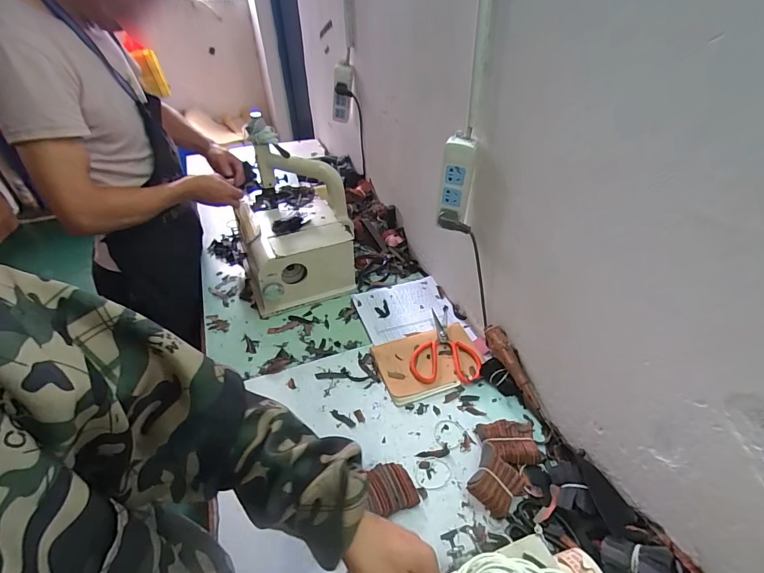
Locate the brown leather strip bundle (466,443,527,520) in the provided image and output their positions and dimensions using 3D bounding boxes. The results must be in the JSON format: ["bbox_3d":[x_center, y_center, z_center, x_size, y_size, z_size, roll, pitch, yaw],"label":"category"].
[{"bbox_3d":[0.163,0.291,0.572,0.075,0.038,0.079,-30,49,-28],"label":"brown leather strip bundle"}]

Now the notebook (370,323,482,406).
[{"bbox_3d":[0.096,0.146,0.771,0.205,0.019,0.136,-15,43,-15],"label":"notebook"}]

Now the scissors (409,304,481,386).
[{"bbox_3d":[0.126,0.111,0.805,0.134,0.018,0.208,0,42,2],"label":"scissors"}]

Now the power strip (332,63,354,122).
[{"bbox_3d":[-0.120,-0.582,1.181,0.064,0.213,0.034,-18,68,-17],"label":"power strip"}]

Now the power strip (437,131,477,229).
[{"bbox_3d":[0.132,-0.188,0.689,0.054,0.148,0.040,3,40,7],"label":"power strip"}]

